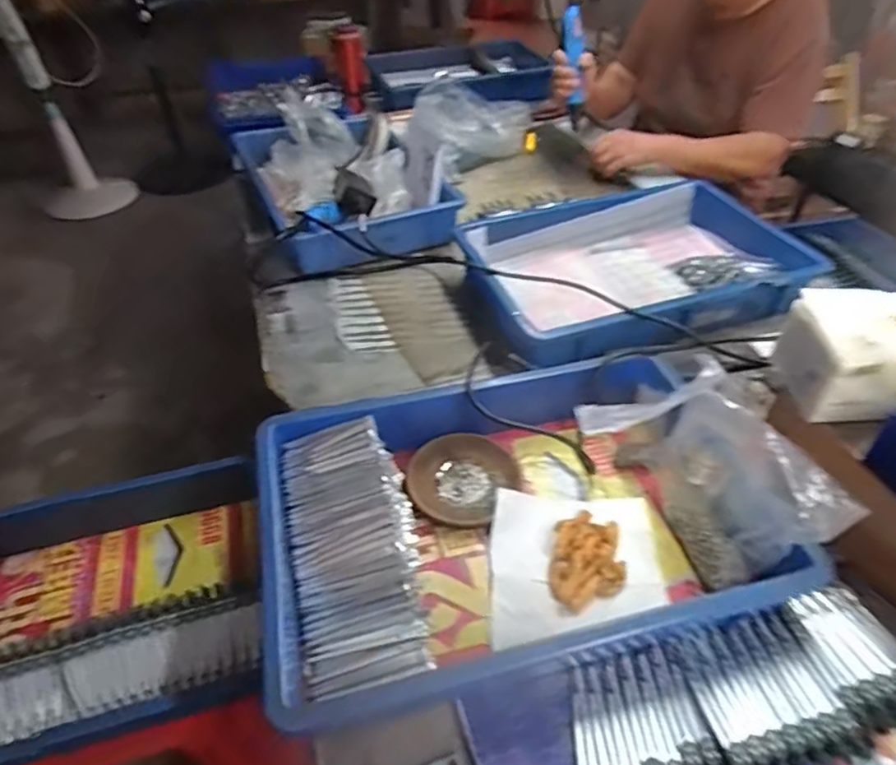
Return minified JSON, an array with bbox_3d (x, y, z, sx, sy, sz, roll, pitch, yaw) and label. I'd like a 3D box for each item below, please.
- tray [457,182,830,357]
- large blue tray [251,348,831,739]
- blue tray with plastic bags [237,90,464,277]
[{"bbox_3d":[0.268,-0.171,0.849,0.474,0.069,0.285,-15,45,-12],"label":"tray"},{"bbox_3d":[0.049,0.115,0.542,0.425,0.084,0.285,-12,45,-10],"label":"large blue tray"},{"bbox_3d":[-0.181,-0.343,1.008,0.260,0.132,0.392,-20,46,-17],"label":"blue tray with plastic bags"}]

